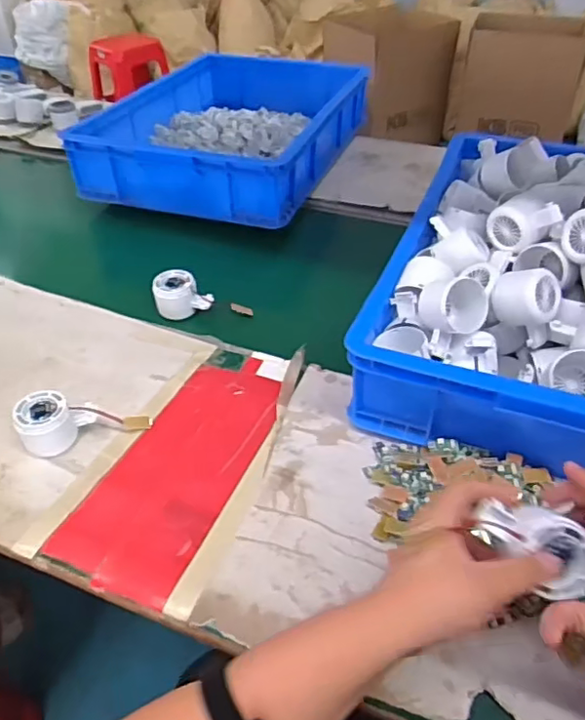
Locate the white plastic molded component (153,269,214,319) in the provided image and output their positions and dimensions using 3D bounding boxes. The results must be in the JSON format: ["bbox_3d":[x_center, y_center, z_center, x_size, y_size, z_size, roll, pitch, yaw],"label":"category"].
[{"bbox_3d":[-0.159,-0.097,0.858,0.083,0.047,0.058,-5,42,-5],"label":"white plastic molded component"}]

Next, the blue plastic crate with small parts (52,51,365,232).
[{"bbox_3d":[-0.116,-0.496,1.237,0.426,0.115,0.615,12,43,14],"label":"blue plastic crate with small parts"}]

